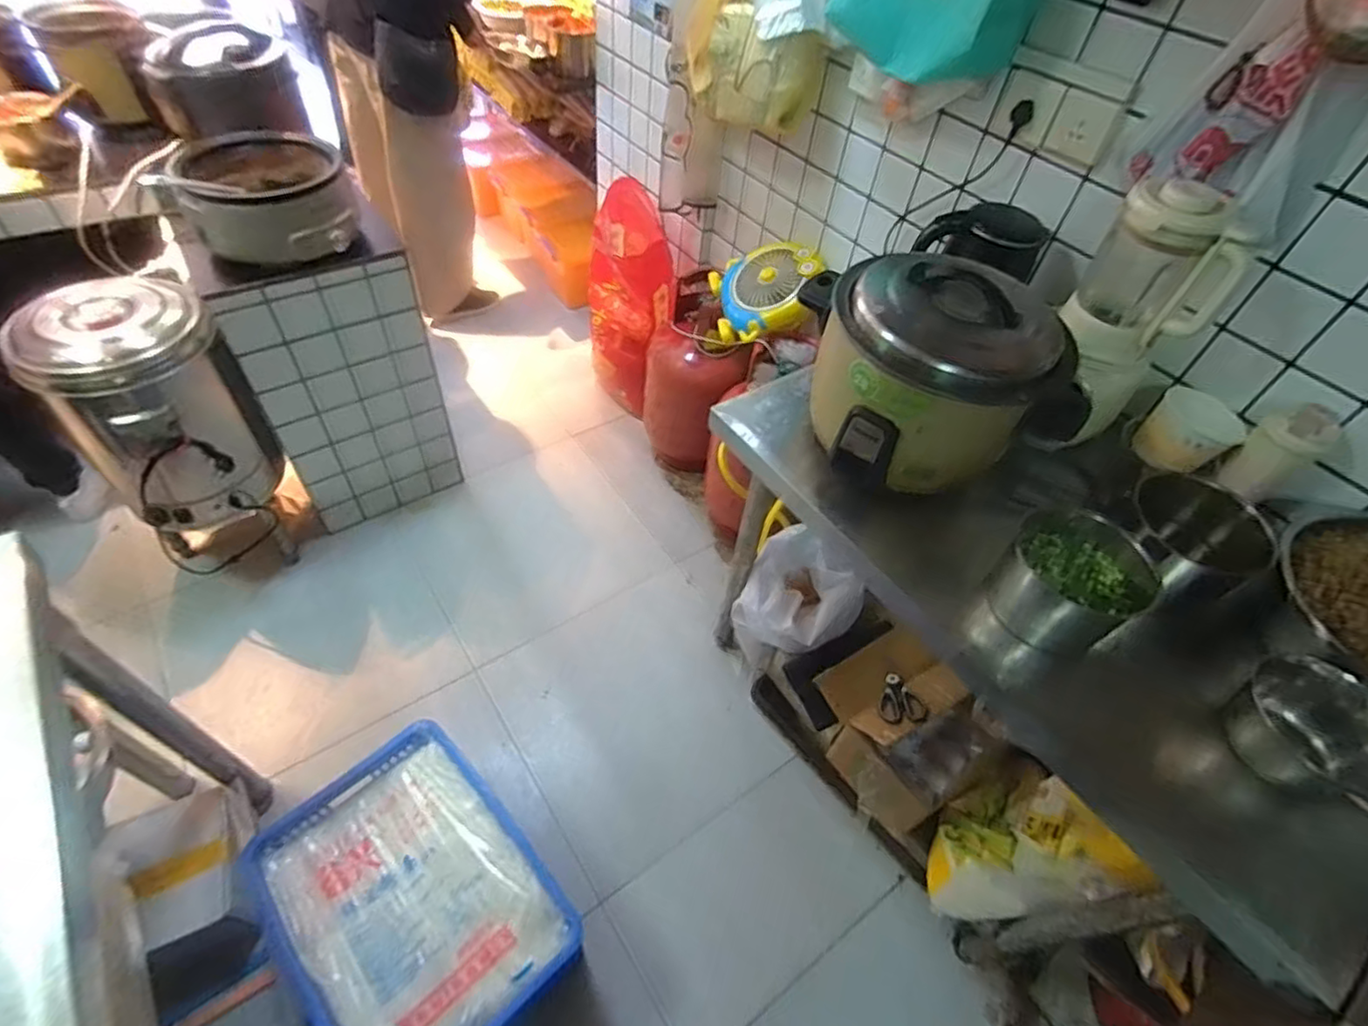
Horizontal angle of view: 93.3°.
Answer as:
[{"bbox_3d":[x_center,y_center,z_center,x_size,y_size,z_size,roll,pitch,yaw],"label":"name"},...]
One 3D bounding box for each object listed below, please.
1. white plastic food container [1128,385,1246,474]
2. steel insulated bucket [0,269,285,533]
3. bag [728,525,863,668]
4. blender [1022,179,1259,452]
[{"bbox_3d":[0.777,-0.125,1.000,0.110,0.085,0.123,-31,58,-29],"label":"white plastic food container"},{"bbox_3d":[-1.127,-0.226,1.420,0.314,0.496,0.291,2,54,-2],"label":"steel insulated bucket"},{"bbox_3d":[0.244,0.219,1.436,0.249,0.298,0.226,-33,59,-30],"label":"bag"},{"bbox_3d":[0.650,-0.264,0.951,0.133,0.376,0.161,3,48,-3],"label":"blender"}]

